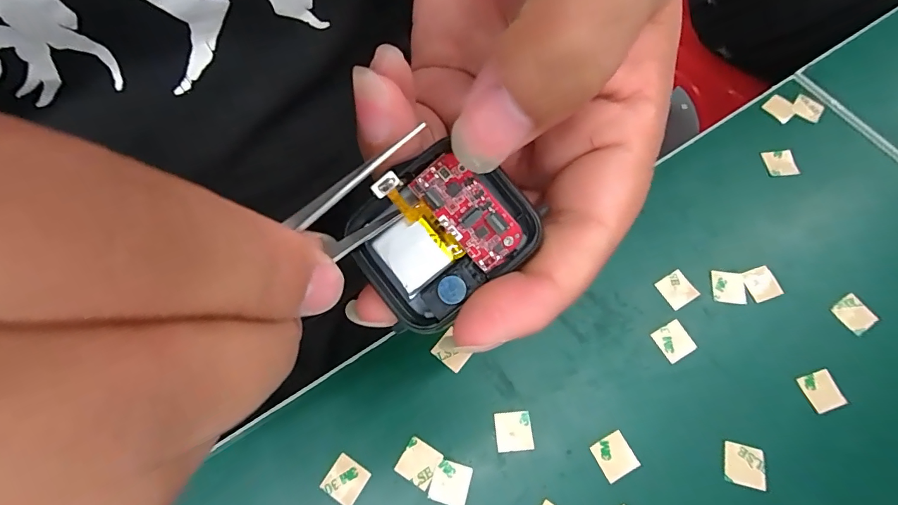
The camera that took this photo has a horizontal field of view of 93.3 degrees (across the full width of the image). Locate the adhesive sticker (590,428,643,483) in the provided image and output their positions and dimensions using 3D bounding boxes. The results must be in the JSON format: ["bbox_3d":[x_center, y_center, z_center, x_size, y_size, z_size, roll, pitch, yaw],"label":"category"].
[{"bbox_3d":[0.069,0.084,0.175,0.015,0.004,0.015,-27,68,-7],"label":"adhesive sticker"}]

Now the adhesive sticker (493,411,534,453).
[{"bbox_3d":[0.027,0.076,0.180,0.015,0.004,0.015,-6,67,0],"label":"adhesive sticker"}]

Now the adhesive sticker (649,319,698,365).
[{"bbox_3d":[0.102,0.040,0.193,0.015,0.004,0.015,-29,70,-8],"label":"adhesive sticker"}]

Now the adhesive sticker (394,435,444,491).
[{"bbox_3d":[-0.013,0.087,0.175,0.015,0.004,0.015,29,71,12],"label":"adhesive sticker"}]

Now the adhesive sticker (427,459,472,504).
[{"bbox_3d":[0.001,0.094,0.172,0.015,0.004,0.015,16,69,6],"label":"adhesive sticker"}]

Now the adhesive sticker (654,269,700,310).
[{"bbox_3d":[0.108,0.018,0.202,0.015,0.004,0.015,-30,69,-4],"label":"adhesive sticker"}]

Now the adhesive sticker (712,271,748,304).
[{"bbox_3d":[0.133,0.016,0.202,0.015,0.004,0.015,4,75,4],"label":"adhesive sticker"}]

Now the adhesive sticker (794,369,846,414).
[{"bbox_3d":[0.162,0.060,0.184,0.015,0.004,0.016,-20,72,0],"label":"adhesive sticker"}]

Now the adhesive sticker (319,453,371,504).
[{"bbox_3d":[-0.042,0.093,0.173,0.015,0.004,0.015,30,70,12],"label":"adhesive sticker"}]

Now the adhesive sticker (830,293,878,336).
[{"bbox_3d":[0.189,0.029,0.197,0.013,0.004,0.015,-37,67,-4],"label":"adhesive sticker"}]

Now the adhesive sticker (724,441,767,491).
[{"bbox_3d":[0.121,0.087,0.174,0.015,0.004,0.015,9,70,14],"label":"adhesive sticker"}]

